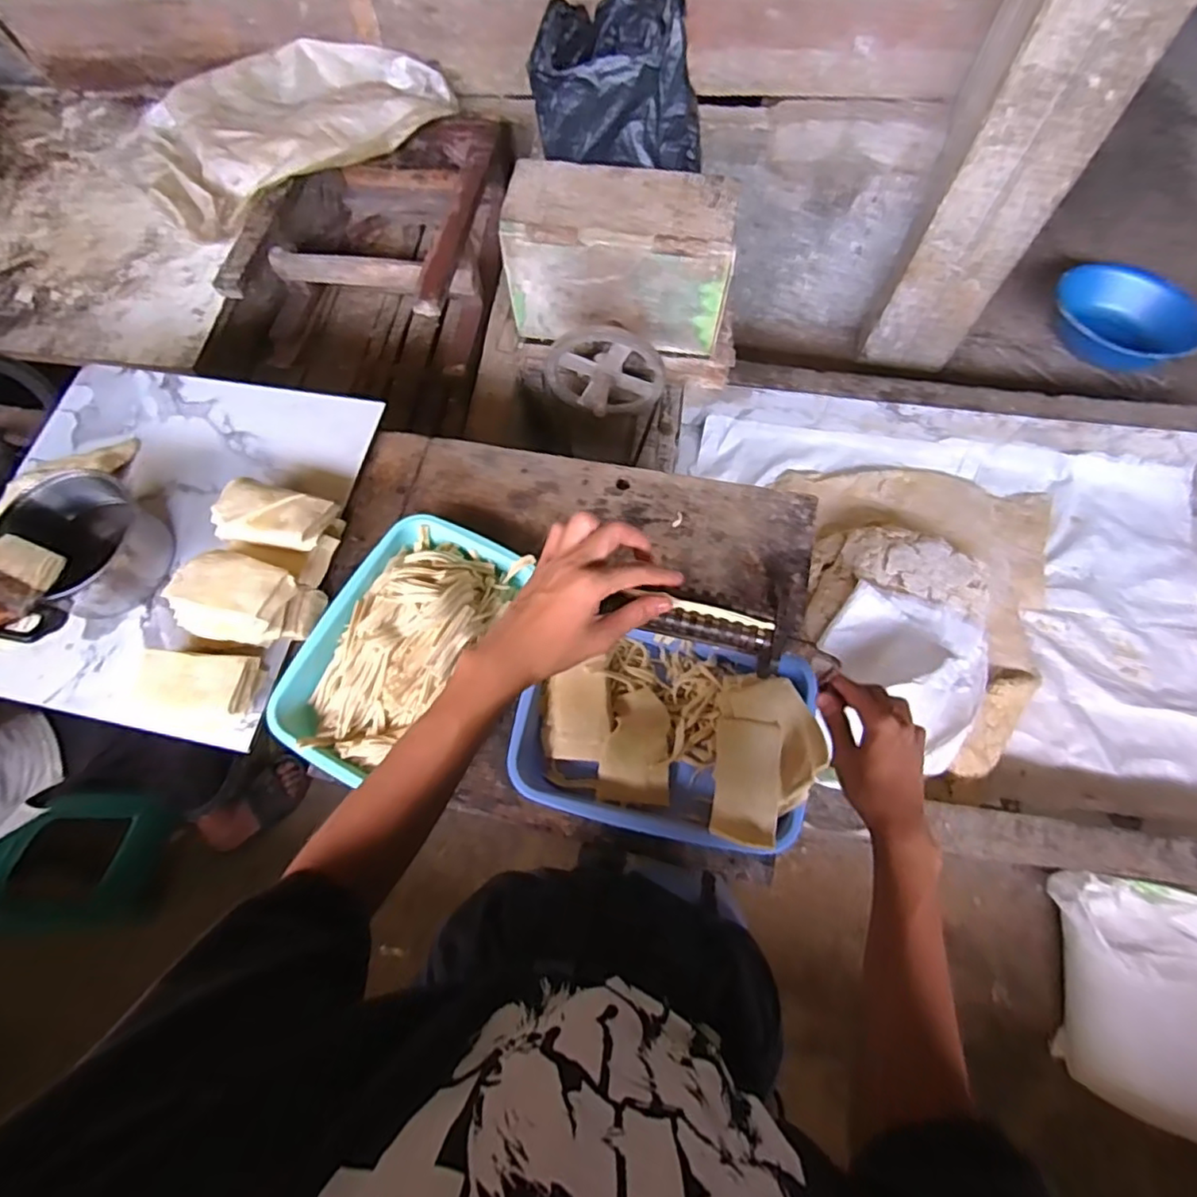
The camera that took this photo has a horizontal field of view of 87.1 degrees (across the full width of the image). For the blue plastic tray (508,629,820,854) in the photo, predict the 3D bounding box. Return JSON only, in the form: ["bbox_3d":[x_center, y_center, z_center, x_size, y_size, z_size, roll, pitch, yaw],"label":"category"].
[{"bbox_3d":[0.071,0.141,0.685,0.302,0.056,0.209,13,70,5],"label":"blue plastic tray"}]

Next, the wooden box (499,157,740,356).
[{"bbox_3d":[0.034,-0.550,1.026,0.351,0.222,0.133,7,70,3],"label":"wooden box"}]

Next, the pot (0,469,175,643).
[{"bbox_3d":[-0.637,-0.055,0.774,0.167,0.109,0.178,0,70,1],"label":"pot"}]

